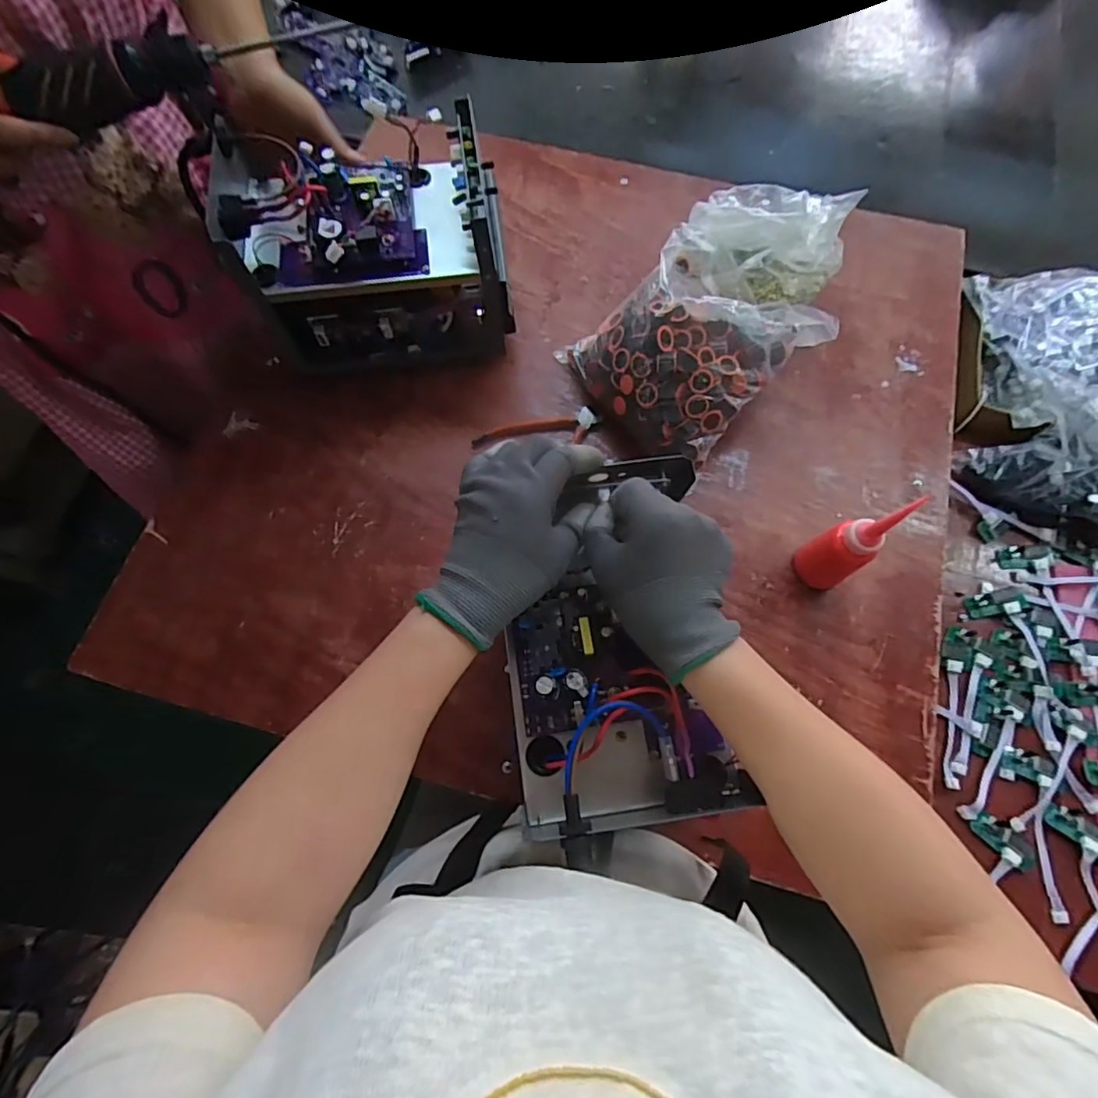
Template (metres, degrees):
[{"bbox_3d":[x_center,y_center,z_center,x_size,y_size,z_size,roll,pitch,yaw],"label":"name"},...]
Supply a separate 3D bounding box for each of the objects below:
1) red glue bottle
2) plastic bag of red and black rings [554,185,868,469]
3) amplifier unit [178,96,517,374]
[{"bbox_3d":[0.266,0.000,0.508,0.043,0.167,0.044,0,71,-1],"label":"red glue bottle"},{"bbox_3d":[0.173,-0.242,0.590,0.277,0.146,0.196,-39,76,-13],"label":"plastic bag of red and black rings"},{"bbox_3d":[-0.173,-0.306,0.594,0.245,0.183,0.163,-5,73,-5],"label":"amplifier unit"}]

